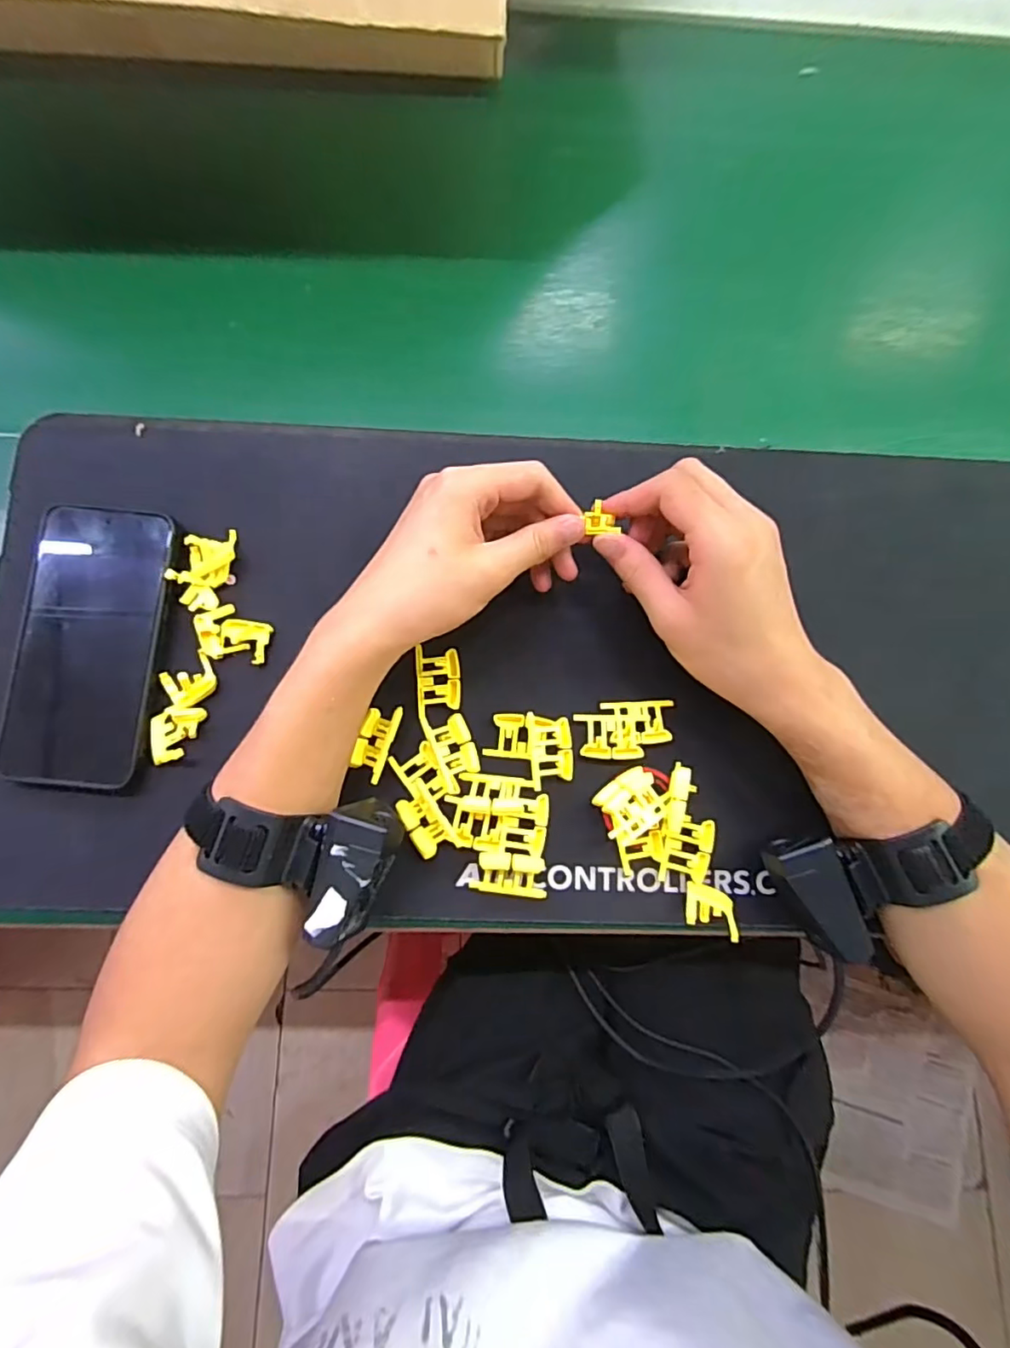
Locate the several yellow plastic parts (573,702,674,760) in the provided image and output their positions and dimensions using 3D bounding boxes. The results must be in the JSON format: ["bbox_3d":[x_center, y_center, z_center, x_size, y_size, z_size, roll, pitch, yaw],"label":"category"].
[{"bbox_3d":[0.072,0.033,0.344,0.055,0.008,0.034,-2,79,-4],"label":"several yellow plastic parts"}]

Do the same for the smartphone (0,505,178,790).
[{"bbox_3d":[-0.247,-0.018,0.338,0.088,0.005,0.162,8,83,2],"label":"smartphone"}]

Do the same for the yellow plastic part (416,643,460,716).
[{"bbox_3d":[-0.040,0.004,0.345,0.026,0.006,0.040,-2,79,-4],"label":"yellow plastic part"}]

